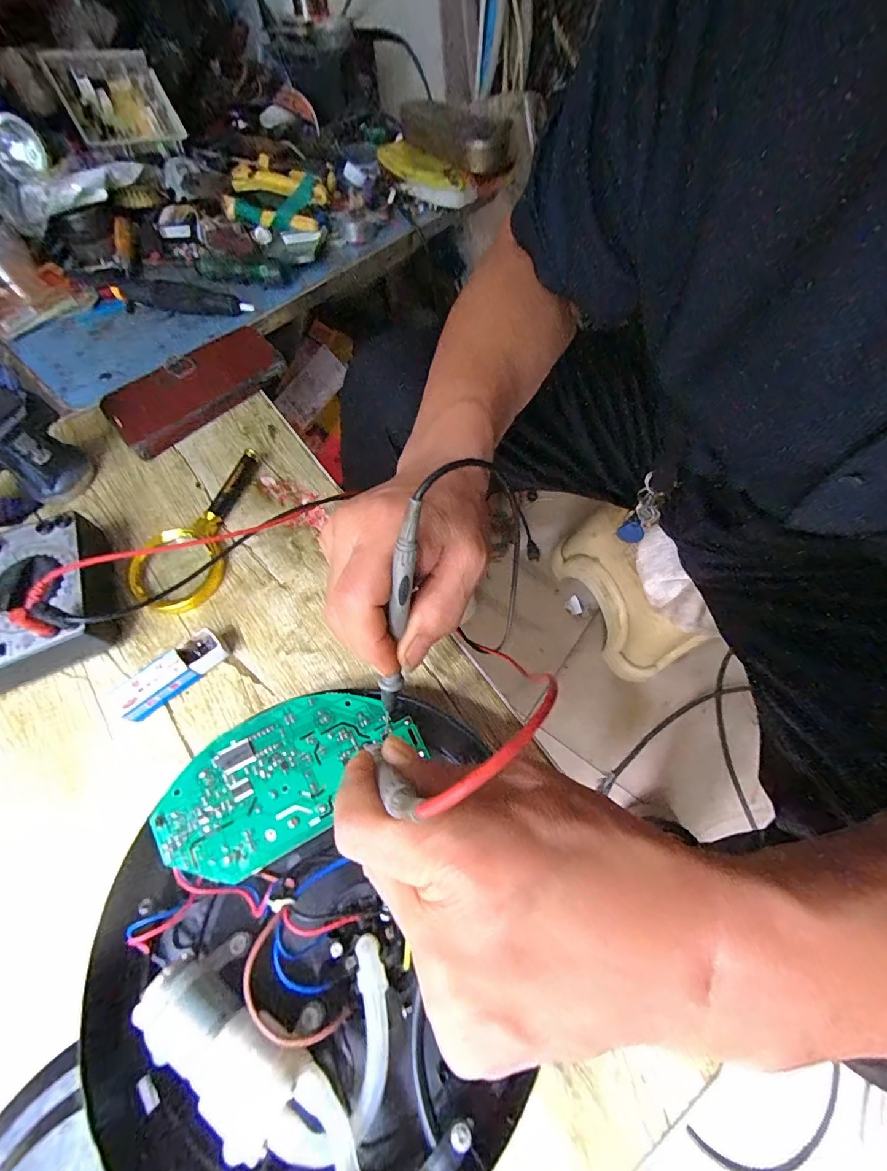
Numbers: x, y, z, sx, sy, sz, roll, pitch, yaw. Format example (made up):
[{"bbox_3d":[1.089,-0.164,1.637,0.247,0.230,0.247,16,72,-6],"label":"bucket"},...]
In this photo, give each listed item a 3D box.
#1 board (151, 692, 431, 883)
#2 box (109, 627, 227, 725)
[{"bbox_3d":[-0.087,0.105,0.251,0.140,0.018,0.071,-27,66,-11],"label":"board"},{"bbox_3d":[-0.188,0.062,0.305,0.071,0.021,0.024,-37,68,-16],"label":"box"}]

